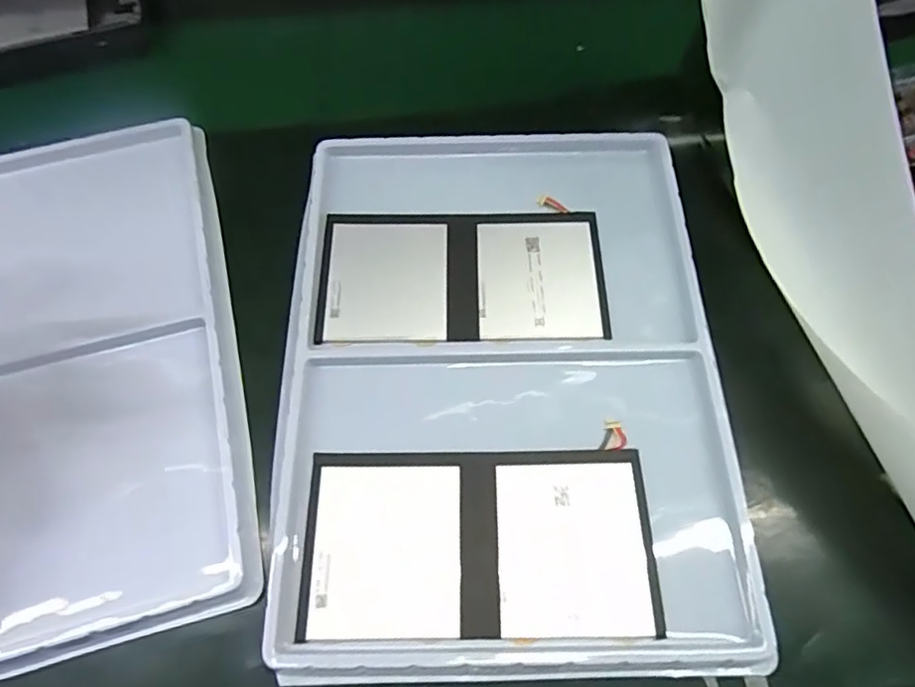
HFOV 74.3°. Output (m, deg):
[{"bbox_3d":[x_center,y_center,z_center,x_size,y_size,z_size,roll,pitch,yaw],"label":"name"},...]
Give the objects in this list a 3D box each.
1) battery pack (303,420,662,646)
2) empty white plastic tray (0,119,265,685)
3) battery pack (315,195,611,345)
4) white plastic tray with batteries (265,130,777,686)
[{"bbox_3d":[0.010,0.099,0.304,0.171,0.007,0.091,-2,63,1],"label":"battery pack"},{"bbox_3d":[-0.238,0.009,0.349,0.215,0.023,0.326,-13,63,-5],"label":"empty white plastic tray"},{"bbox_3d":[0.002,-0.042,0.374,0.172,0.006,0.092,-1,63,1],"label":"battery pack"},{"bbox_3d":[0.024,0.008,0.344,0.233,0.018,0.319,-1,63,-1],"label":"white plastic tray with batteries"}]

